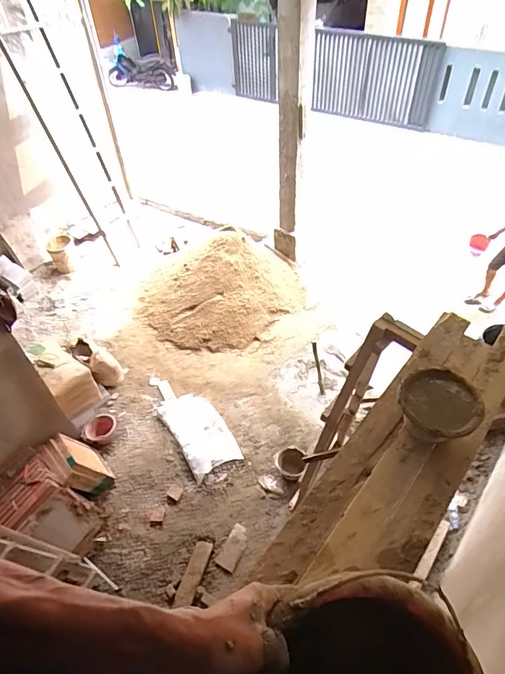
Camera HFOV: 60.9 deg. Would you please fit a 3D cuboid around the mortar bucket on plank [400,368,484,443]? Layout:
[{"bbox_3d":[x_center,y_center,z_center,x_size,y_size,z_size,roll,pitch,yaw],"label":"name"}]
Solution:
[{"bbox_3d":[0.603,0.241,1.413,0.233,0.148,0.237,-2,48,2],"label":"mortar bucket on plank"}]

